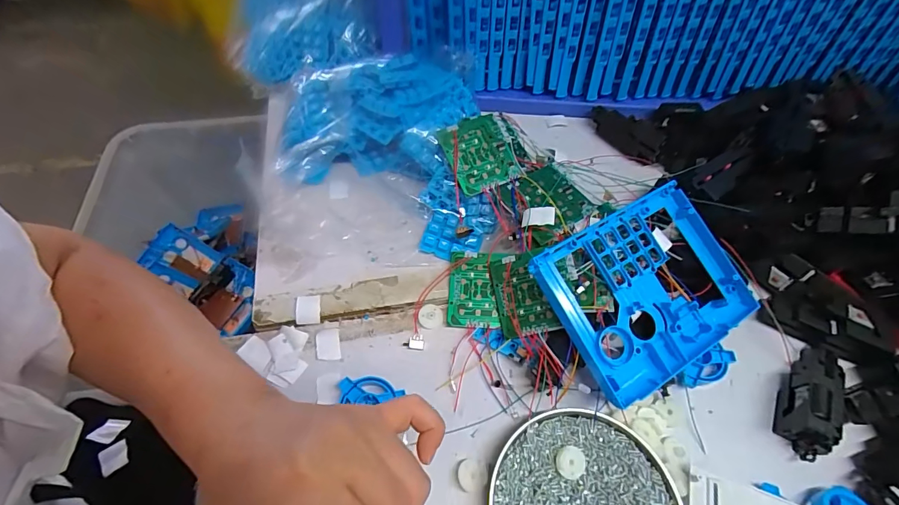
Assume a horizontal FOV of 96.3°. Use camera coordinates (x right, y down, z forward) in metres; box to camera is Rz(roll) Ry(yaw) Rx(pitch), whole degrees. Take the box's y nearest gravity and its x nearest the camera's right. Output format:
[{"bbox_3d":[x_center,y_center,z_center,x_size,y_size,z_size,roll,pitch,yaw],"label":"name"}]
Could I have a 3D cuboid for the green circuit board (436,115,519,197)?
[{"bbox_3d":[0.030,-0.098,0.400,0.066,0.005,0.071,-24,84,-19],"label":"green circuit board"}]

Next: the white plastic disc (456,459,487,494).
[{"bbox_3d":[0.017,0.172,0.311,0.023,0.004,0.022,1,58,-1],"label":"white plastic disc"}]

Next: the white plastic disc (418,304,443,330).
[{"bbox_3d":[-0.018,0.060,0.379,0.022,0.006,0.022,1,58,-1],"label":"white plastic disc"}]

